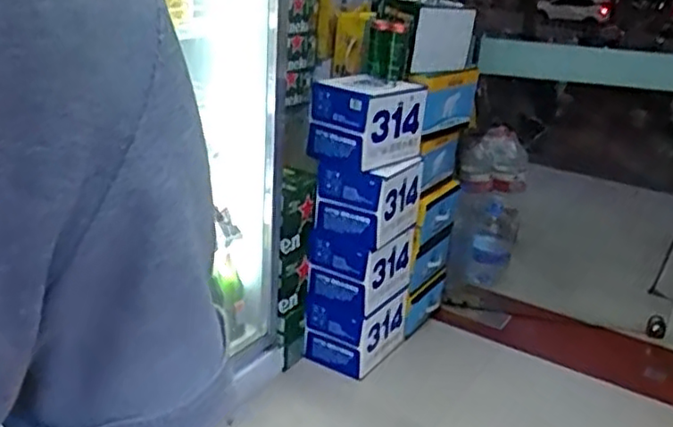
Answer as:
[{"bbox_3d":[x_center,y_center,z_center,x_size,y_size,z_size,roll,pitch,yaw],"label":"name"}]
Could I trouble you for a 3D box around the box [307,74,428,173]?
[{"bbox_3d":[0.072,-0.254,1.860,0.222,0.219,0.253,-16,30,-42],"label":"box"}]

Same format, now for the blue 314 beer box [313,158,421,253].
[{"bbox_3d":[0.099,-0.051,1.943,0.245,0.222,0.193,-16,30,-42],"label":"blue 314 beer box"}]

